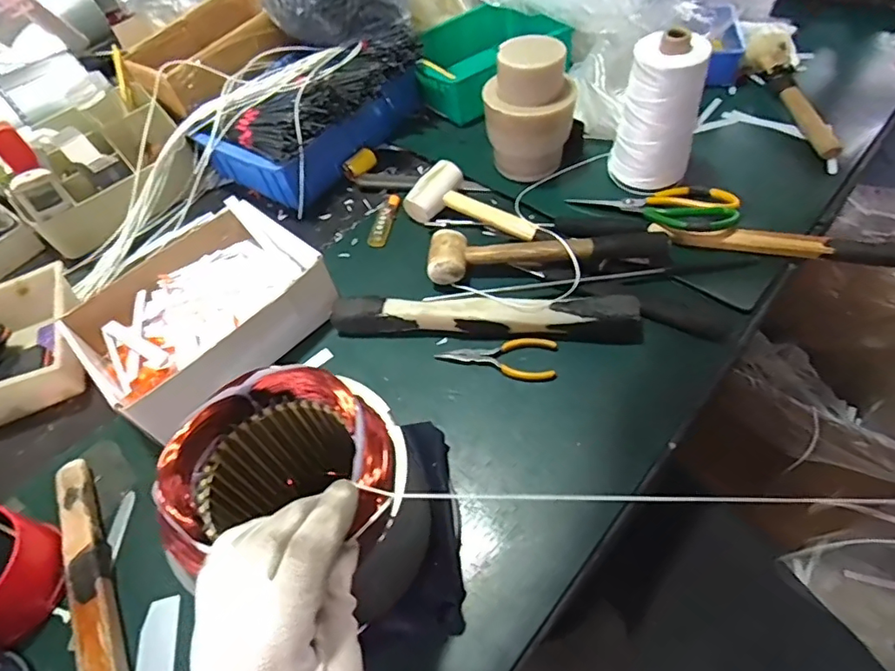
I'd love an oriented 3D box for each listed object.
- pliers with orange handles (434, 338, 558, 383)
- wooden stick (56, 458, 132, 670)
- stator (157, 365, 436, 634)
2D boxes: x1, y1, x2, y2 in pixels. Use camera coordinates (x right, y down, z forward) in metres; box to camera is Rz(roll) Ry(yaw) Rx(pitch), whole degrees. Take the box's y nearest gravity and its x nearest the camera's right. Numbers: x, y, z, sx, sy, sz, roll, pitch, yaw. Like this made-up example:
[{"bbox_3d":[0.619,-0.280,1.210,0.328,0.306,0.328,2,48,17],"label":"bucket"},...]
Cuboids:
[{"bbox_3d":[0.051,0.020,0.541,0.116,0.011,0.047,7,55,11],"label":"pliers with orange handles"},{"bbox_3d":[-0.293,0.211,0.433,0.030,0.021,0.272,-30,57,-16],"label":"wooden stick"},{"bbox_3d":[-0.091,0.109,0.372,0.135,0.148,0.115,-7,54,1],"label":"stator"}]

